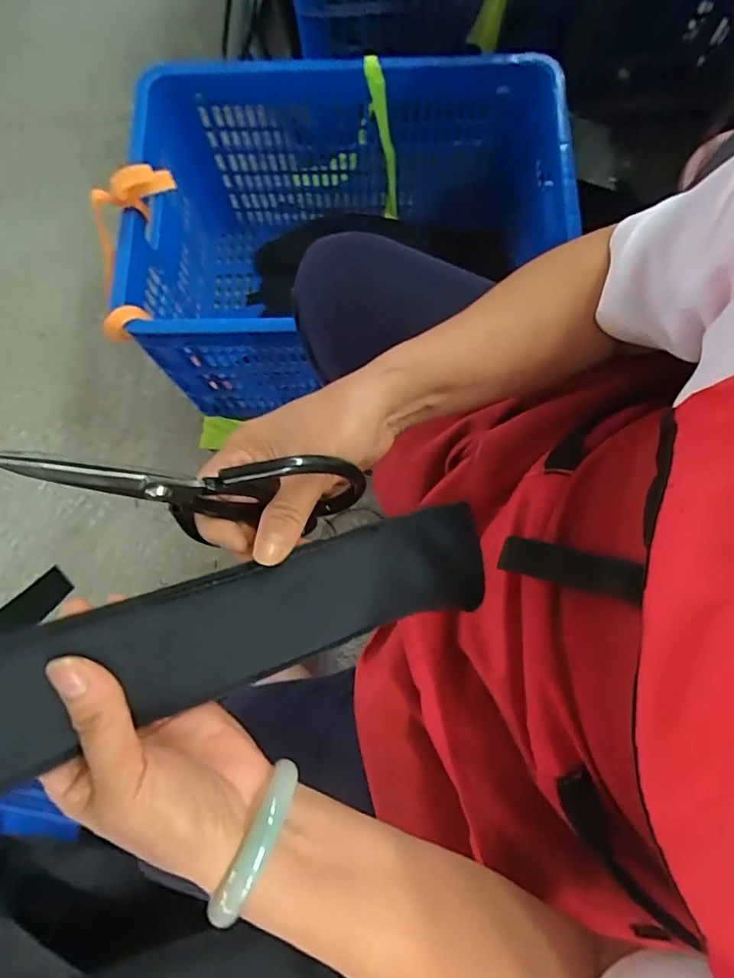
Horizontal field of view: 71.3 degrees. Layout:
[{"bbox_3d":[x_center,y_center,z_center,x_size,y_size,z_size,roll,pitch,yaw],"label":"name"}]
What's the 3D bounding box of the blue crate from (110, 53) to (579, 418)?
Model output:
[{"bbox_3d":[-0.016,-0.369,0.814,0.628,0.328,0.396,-4,76,0],"label":"blue crate"}]

